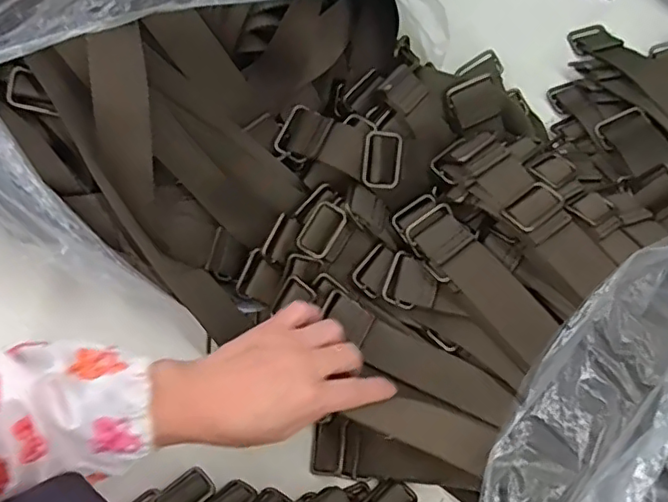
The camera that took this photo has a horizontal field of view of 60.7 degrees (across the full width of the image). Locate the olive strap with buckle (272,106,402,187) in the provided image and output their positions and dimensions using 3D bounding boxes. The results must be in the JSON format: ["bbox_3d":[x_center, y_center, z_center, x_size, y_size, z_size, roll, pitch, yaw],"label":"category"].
[{"bbox_3d":[0.006,-0.086,0.453,0.099,0.025,0.050,21,85,13],"label":"olive strap with buckle"}]

